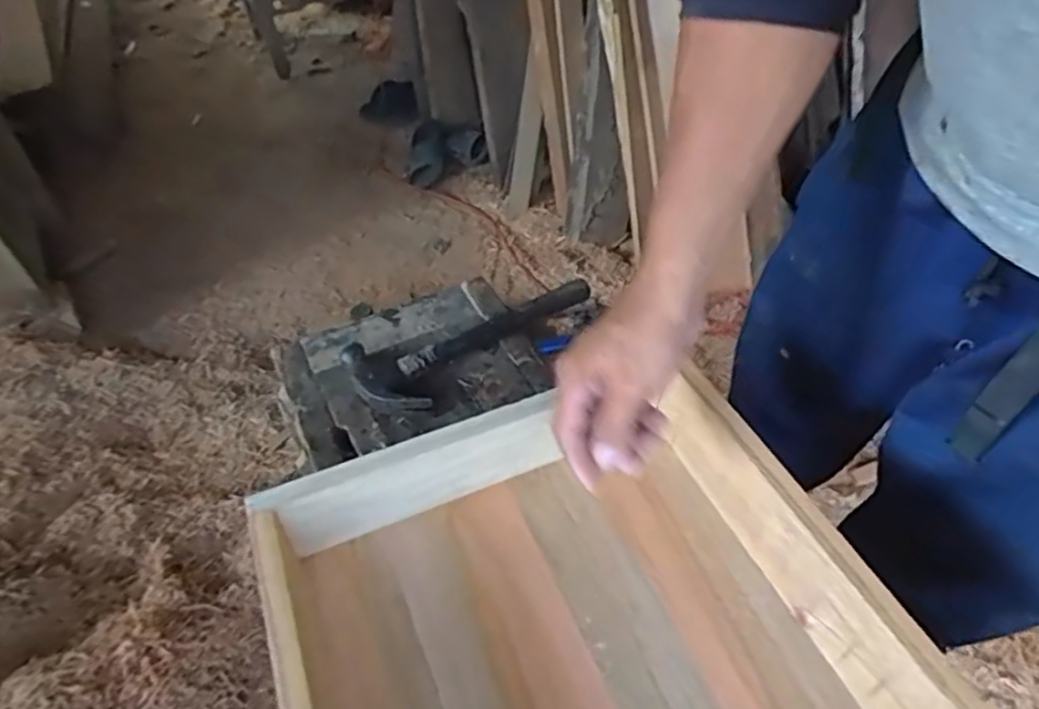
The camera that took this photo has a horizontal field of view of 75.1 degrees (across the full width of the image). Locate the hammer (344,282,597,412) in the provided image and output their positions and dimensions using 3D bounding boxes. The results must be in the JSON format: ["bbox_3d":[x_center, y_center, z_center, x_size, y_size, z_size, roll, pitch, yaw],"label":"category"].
[{"bbox_3d":[-0.054,-0.026,0.729,0.266,0.029,0.112,-32,55,-26],"label":"hammer"}]

